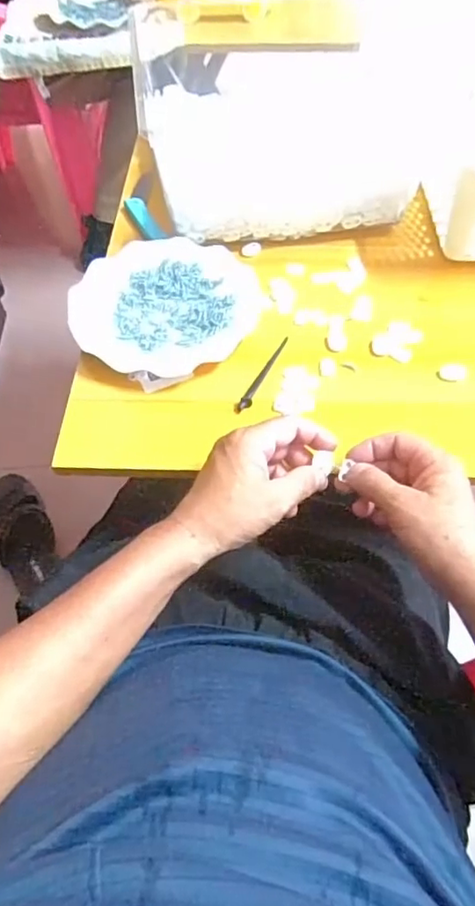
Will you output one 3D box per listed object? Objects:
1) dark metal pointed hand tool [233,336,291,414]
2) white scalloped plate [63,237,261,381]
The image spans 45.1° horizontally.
[{"bbox_3d":[0.024,-0.075,0.541,0.012,0.005,0.102,21,59,13],"label":"dark metal pointed hand tool"},{"bbox_3d":[-0.074,-0.152,0.575,0.182,0.023,0.170,0,57,0],"label":"white scalloped plate"}]

